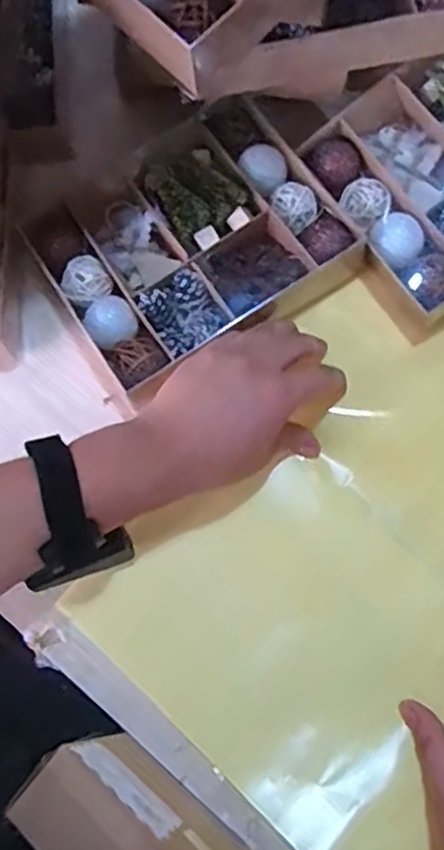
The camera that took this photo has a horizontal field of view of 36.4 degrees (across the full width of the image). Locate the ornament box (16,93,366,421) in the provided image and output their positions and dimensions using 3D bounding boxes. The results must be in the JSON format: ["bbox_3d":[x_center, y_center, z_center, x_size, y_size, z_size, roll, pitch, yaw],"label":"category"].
[{"bbox_3d":[-0.024,-0.133,0.500,0.208,0.039,0.168,-33,77,-8],"label":"ornament box"}]

